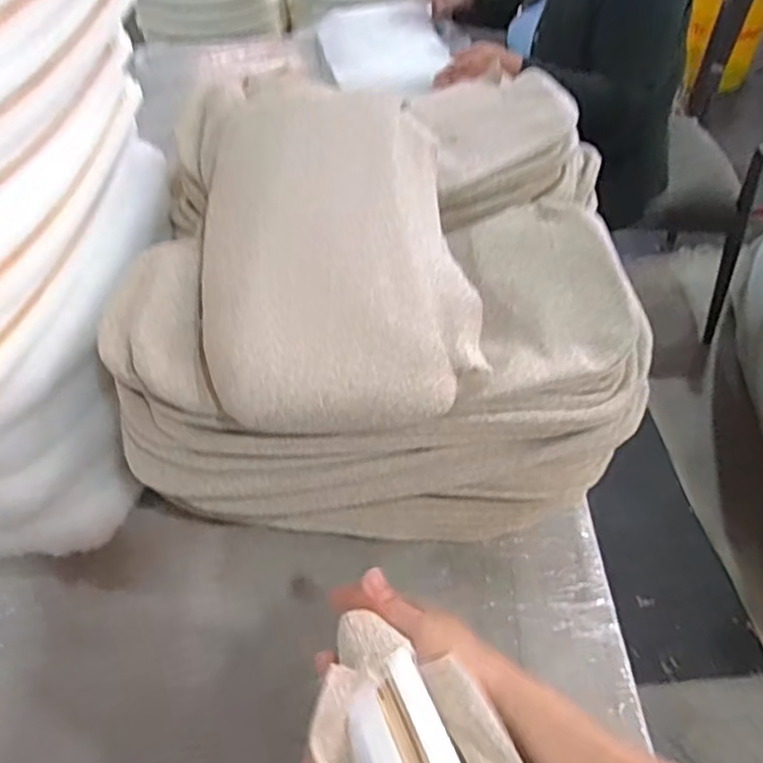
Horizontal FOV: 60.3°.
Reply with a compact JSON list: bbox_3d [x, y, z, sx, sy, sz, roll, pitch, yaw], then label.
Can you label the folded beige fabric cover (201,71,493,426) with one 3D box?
[{"bbox_3d":[-0.054,-0.162,0.655,0.246,0.063,0.478,-6,49,-2],"label":"folded beige fabric cover"}]

